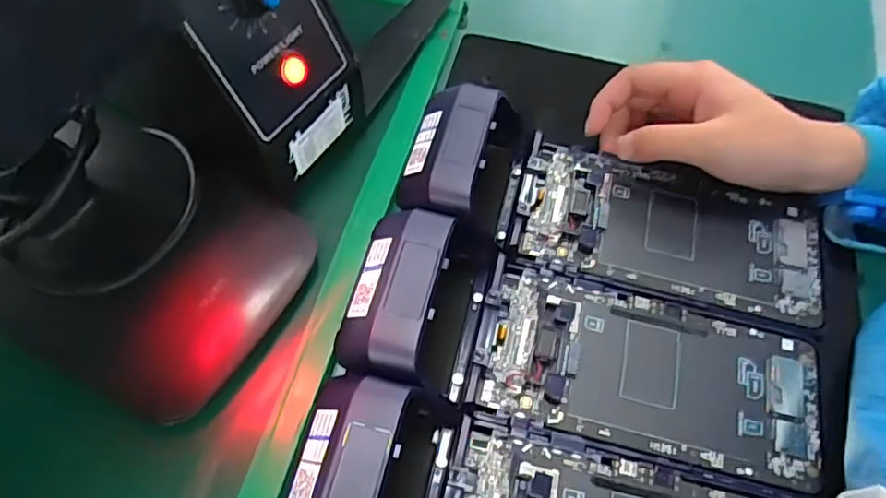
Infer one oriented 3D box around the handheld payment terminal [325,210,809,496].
[{"bbox_3d":[0.068,0.040,0.277,0.216,0.041,0.082,11,61,5],"label":"handheld payment terminal"}]

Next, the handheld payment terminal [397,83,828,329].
[{"bbox_3d":[0.090,-0.020,0.328,0.220,0.049,0.079,17,61,-4],"label":"handheld payment terminal"}]

